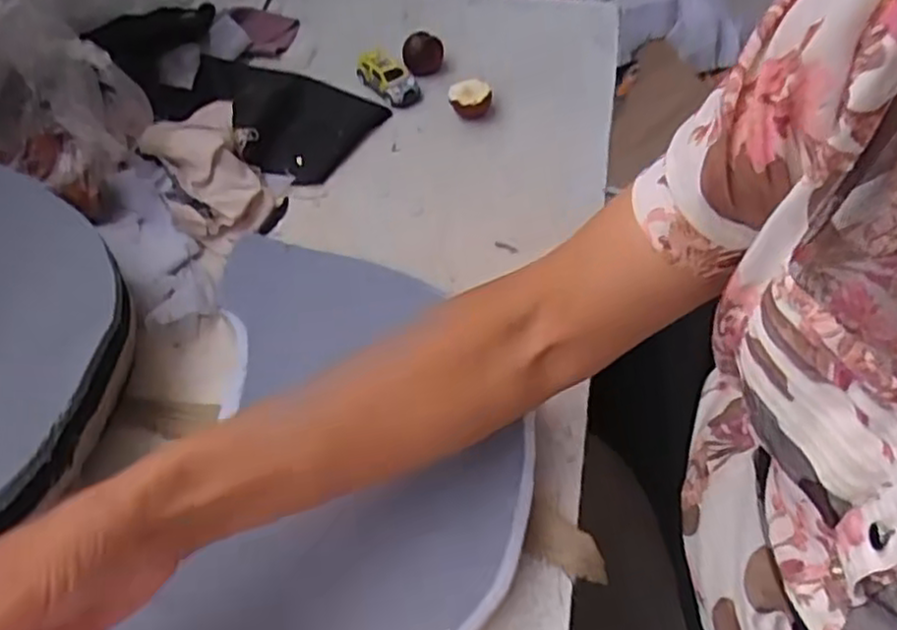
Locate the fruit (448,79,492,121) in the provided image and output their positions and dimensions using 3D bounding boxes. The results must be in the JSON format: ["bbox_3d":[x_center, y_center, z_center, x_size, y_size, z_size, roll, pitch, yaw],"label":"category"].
[{"bbox_3d":[0.018,-0.179,0.608,0.031,0.026,0.022,19,60,15],"label":"fruit"}]

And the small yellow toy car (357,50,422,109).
[{"bbox_3d":[-0.052,-0.207,0.632,0.065,0.020,0.032,38,67,24],"label":"small yellow toy car"}]

